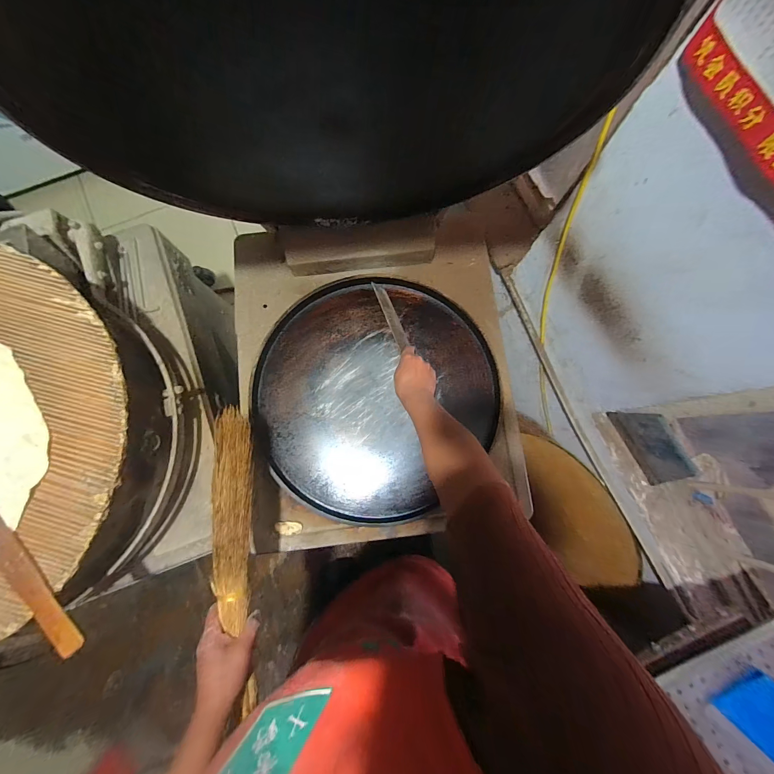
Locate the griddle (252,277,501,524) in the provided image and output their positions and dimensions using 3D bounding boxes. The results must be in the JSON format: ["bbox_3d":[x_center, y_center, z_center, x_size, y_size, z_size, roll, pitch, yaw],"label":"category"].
[{"bbox_3d":[-0.036,0.013,0.706,0.487,0.026,0.503,0,81,0],"label":"griddle"}]

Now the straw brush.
[{"bbox_3d":[-0.245,0.249,0.517,0.061,0.027,0.432,-8,75,-2],"label":"straw brush"}]

